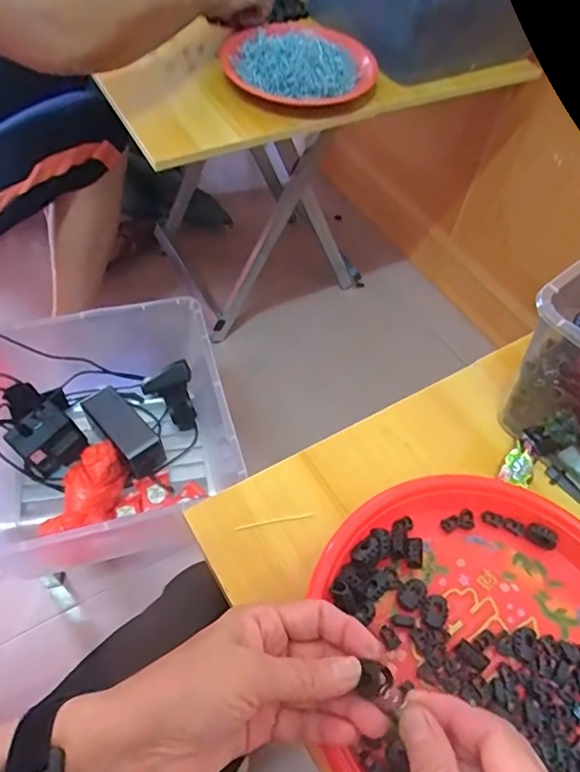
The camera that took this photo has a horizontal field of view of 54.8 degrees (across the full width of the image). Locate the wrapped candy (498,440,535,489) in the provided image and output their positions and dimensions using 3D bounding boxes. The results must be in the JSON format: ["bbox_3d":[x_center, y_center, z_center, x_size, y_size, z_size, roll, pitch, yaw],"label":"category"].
[{"bbox_3d":[0.184,0.064,0.450,0.024,0.009,0.044,31,58,16],"label":"wrapped candy"}]

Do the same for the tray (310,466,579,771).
[{"bbox_3d":[0.137,0.165,0.372,0.227,0.027,0.224,2,54,-3],"label":"tray"}]

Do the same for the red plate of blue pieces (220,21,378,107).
[{"bbox_3d":[0.016,-0.429,0.735,0.194,0.038,0.186,2,54,-3],"label":"red plate of blue pieces"}]

